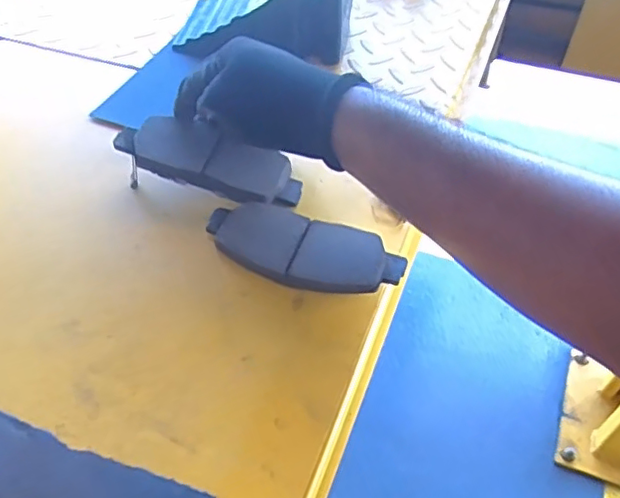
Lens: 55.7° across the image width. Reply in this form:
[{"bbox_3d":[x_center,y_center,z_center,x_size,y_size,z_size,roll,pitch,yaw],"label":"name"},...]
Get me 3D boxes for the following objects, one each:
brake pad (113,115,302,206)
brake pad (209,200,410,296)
[{"bbox_3d":[-0.078,-0.067,0.453,0.144,0.020,0.050,15,68,-2],"label":"brake pad"},{"bbox_3d":[-0.005,-0.004,0.414,0.141,0.016,0.071,14,52,13],"label":"brake pad"}]

